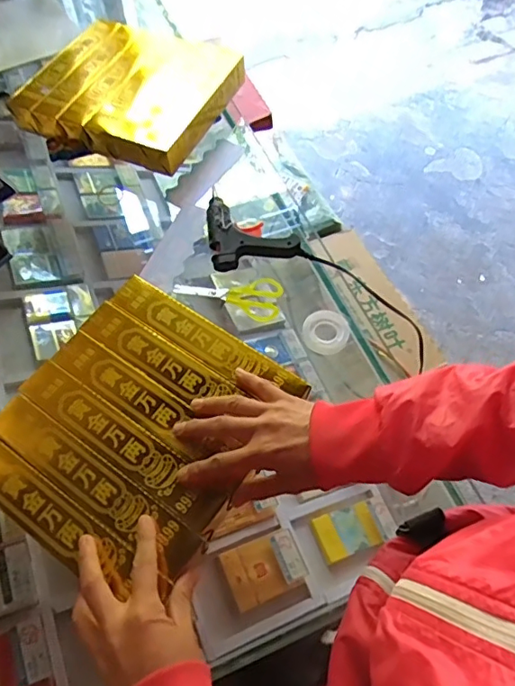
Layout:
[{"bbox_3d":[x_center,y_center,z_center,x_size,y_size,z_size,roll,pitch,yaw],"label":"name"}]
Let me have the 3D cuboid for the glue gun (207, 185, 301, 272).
[{"bbox_3d":[-0.010,-0.142,0.644,0.103,0.023,0.102,-10,62,-6],"label":"glue gun"}]

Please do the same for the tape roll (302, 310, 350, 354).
[{"bbox_3d":[0.077,-0.013,0.585,0.051,0.012,0.049,0,61,0],"label":"tape roll"}]

